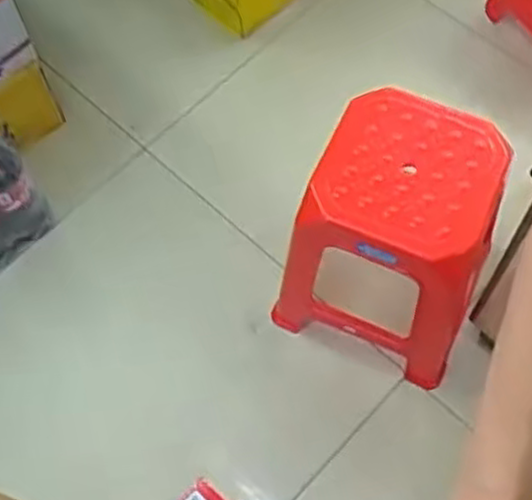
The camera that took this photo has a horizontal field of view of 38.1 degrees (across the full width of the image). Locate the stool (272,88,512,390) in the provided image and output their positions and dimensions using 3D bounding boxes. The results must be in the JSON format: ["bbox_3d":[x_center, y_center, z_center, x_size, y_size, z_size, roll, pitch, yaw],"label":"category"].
[{"bbox_3d":[0.236,-0.018,1.387,0.314,0.419,0.309,22,67,11],"label":"stool"}]

